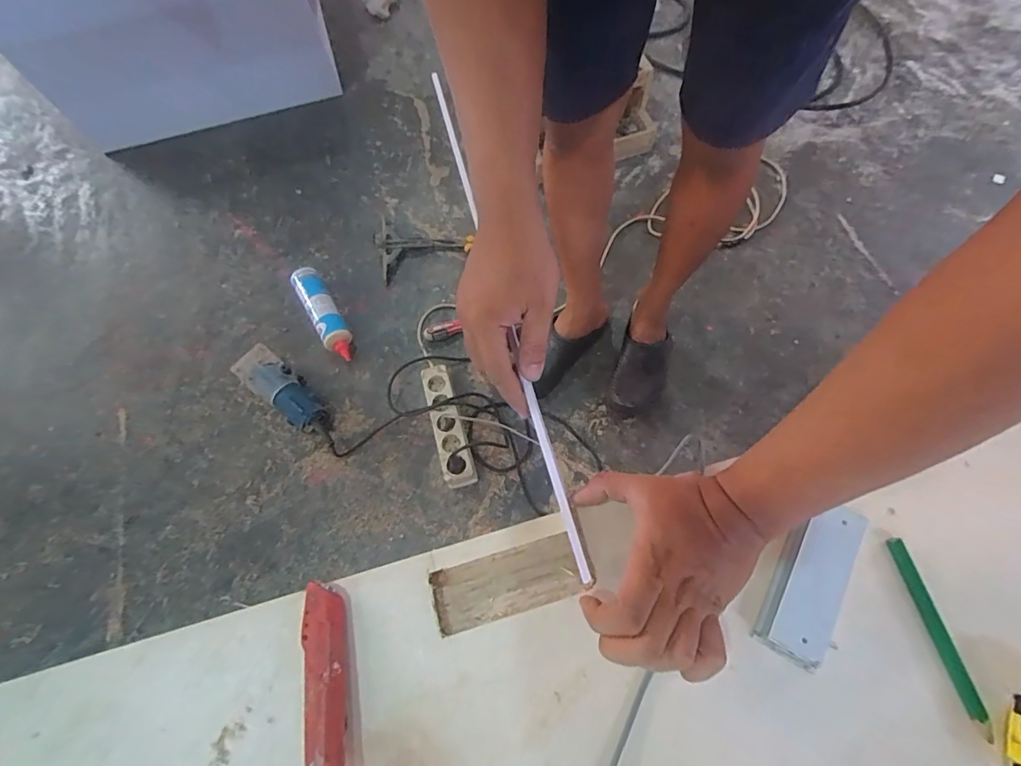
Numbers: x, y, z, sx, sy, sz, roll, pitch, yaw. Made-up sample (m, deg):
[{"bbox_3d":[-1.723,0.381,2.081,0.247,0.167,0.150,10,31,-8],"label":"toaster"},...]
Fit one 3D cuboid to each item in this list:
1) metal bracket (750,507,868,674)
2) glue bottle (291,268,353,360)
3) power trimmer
[{"bbox_3d":[0.231,0.150,0.365,0.046,0.017,0.122,29,72,14],"label":"metal bracket"},{"bbox_3d":[-0.436,-0.163,1.109,0.065,0.070,0.277,-31,69,-10],"label":"glue bottle"},{"bbox_3d":[-0.471,0.024,1.012,0.244,0.086,0.091,35,73,15],"label":"power trimmer"}]

